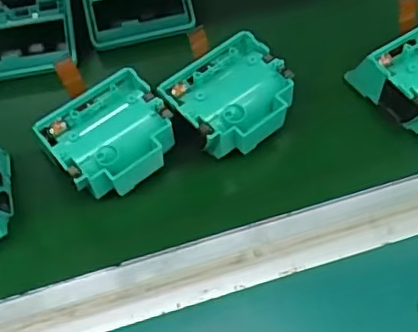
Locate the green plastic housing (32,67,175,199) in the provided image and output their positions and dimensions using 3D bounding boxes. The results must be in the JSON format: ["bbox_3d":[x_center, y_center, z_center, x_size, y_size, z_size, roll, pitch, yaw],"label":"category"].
[{"bbox_3d":[-0.061,-0.014,0.385,0.073,0.037,0.065,-34,66,-16],"label":"green plastic housing"}]

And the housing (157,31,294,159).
[{"bbox_3d":[0.016,-0.040,0.393,0.074,0.035,0.068,-32,65,-15],"label":"housing"}]

